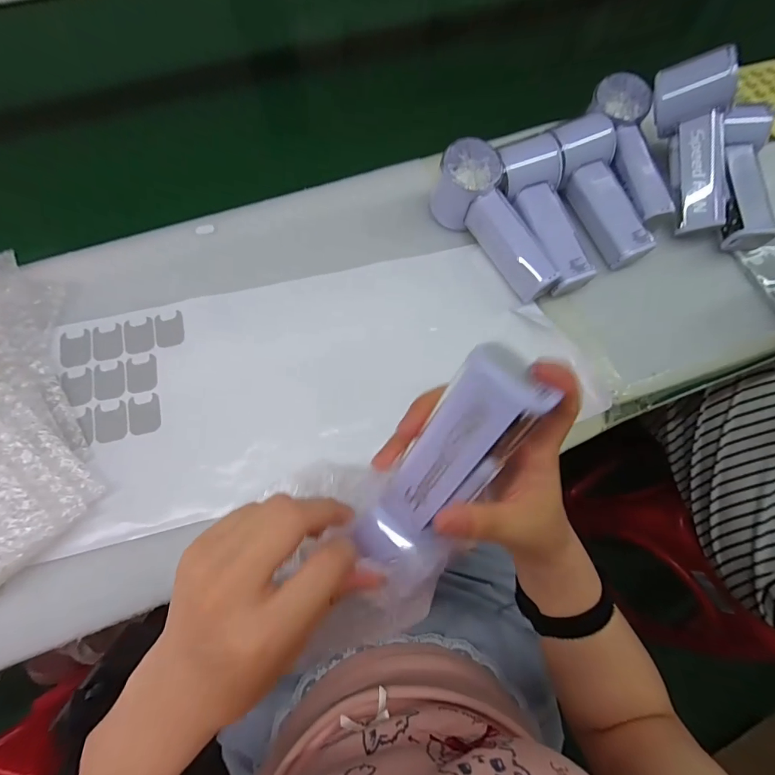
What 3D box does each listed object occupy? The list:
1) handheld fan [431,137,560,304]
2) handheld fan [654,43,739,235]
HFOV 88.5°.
[{"bbox_3d":[0.104,-0.153,0.368,0.050,0.057,0.148,-37,76,-13],"label":"handheld fan"},{"bbox_3d":[0.295,-0.229,0.387,0.058,0.048,0.146,3,108,34],"label":"handheld fan"}]

